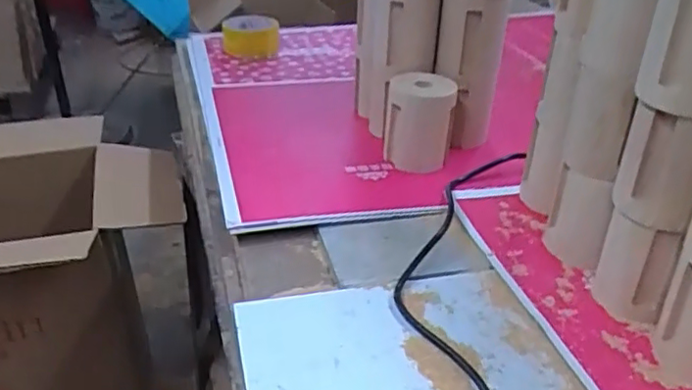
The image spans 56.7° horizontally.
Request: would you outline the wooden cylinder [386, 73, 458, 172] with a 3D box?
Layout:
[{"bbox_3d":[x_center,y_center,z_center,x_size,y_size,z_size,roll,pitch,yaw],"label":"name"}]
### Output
[{"bbox_3d":[0.090,-0.092,0.795,0.082,0.096,0.069,6,31,7],"label":"wooden cylinder"}]

